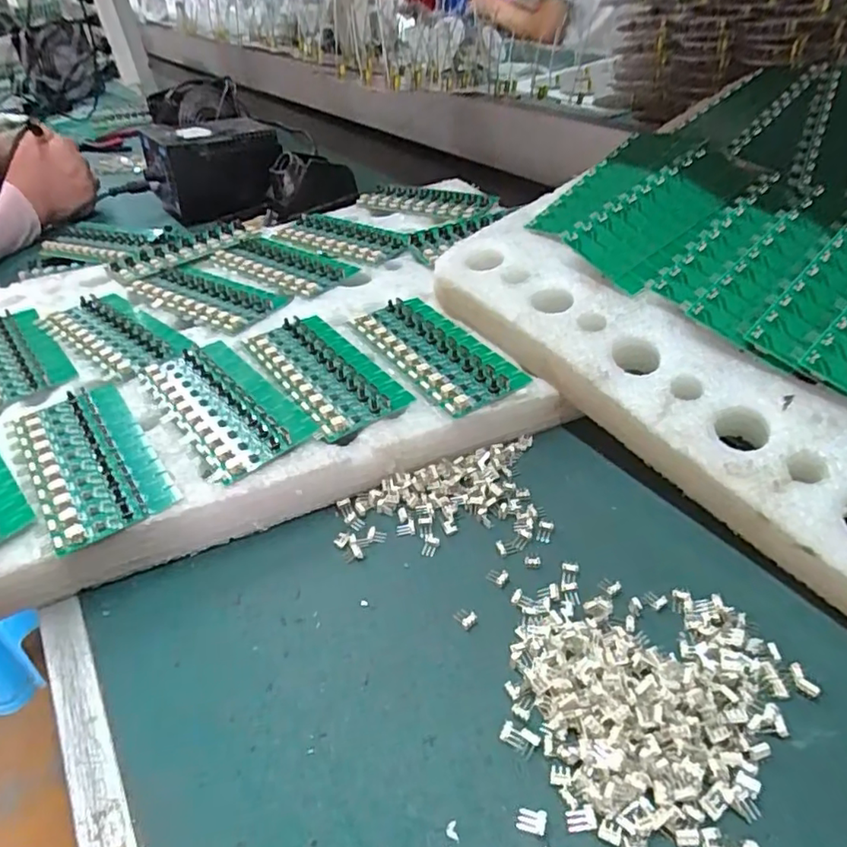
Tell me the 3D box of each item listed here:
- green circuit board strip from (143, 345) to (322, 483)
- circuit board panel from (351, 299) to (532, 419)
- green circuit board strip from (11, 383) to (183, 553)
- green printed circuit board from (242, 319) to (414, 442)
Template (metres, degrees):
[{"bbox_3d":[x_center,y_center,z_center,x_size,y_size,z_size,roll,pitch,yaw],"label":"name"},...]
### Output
[{"bbox_3d":[-0.130,-0.015,0.378,0.058,0.011,0.138,-29,49,-26],"label":"green circuit board strip"},{"bbox_3d":[0.008,-0.052,0.408,0.060,0.011,0.134,-26,48,-23],"label":"circuit board panel"},{"bbox_3d":[-0.196,0.018,0.346,0.061,0.008,0.138,-28,49,-25],"label":"green circuit board strip"},{"bbox_3d":[-0.069,-0.039,0.399,0.062,0.007,0.134,-26,48,-24],"label":"green printed circuit board"}]

